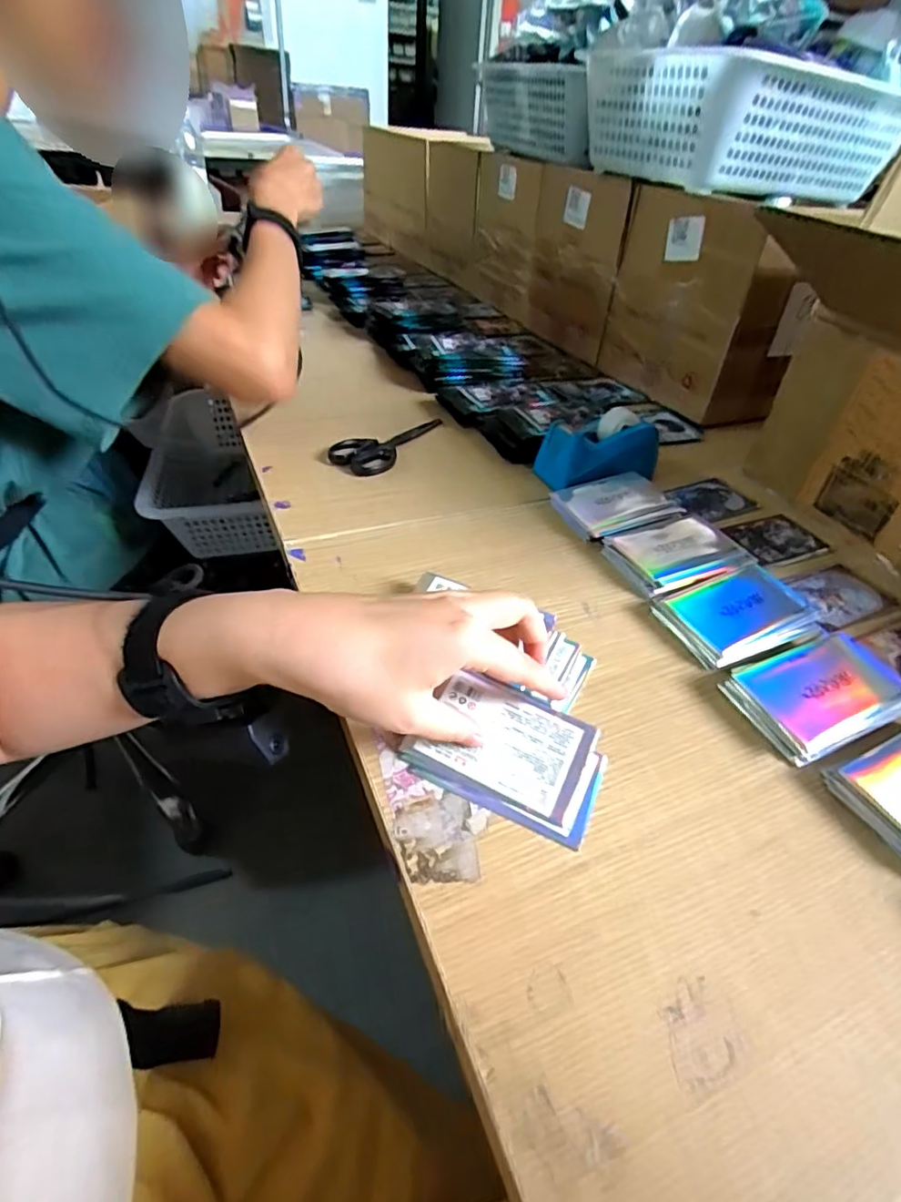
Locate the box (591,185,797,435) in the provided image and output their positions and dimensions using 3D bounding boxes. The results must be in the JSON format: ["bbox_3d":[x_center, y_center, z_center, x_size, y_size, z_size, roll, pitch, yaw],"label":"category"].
[{"bbox_3d":[0.294,-0.354,0.695,0.118,0.197,0.226,-8,43,-14],"label":"box"}]

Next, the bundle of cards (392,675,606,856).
[{"bbox_3d":[0.032,0.081,0.313,0.099,0.021,0.065,19,43,16],"label":"bundle of cards"}]

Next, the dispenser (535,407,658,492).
[{"bbox_3d":[0.141,-0.141,0.543,0.113,0.058,0.057,-11,43,-17],"label":"dispenser"}]

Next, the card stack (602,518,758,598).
[{"bbox_3d":[0.177,-0.035,0.457,0.091,0.019,0.074,-14,44,-20],"label":"card stack"}]

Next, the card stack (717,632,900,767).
[{"bbox_3d":[0.229,0.058,0.359,0.097,0.022,0.065,-13,44,-19],"label":"card stack"}]

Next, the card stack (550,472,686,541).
[{"bbox_3d":[0.149,-0.084,0.515,0.111,0.018,0.074,-13,44,-19],"label":"card stack"}]

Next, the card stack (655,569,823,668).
[{"bbox_3d":[0.199,0.011,0.409,0.101,0.020,0.069,-14,44,-20],"label":"card stack"}]

